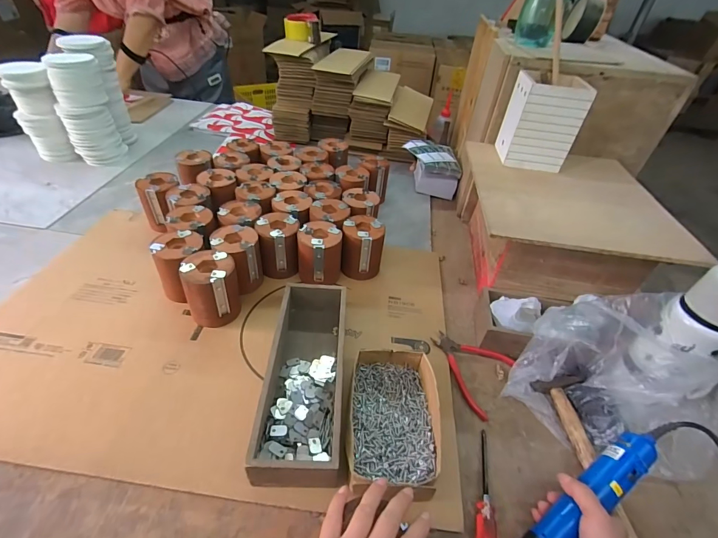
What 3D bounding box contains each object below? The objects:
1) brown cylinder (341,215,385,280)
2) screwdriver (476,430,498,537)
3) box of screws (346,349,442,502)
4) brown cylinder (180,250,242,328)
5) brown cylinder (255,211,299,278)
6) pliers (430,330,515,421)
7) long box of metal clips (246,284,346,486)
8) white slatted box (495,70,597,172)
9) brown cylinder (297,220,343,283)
[{"bbox_3d":[0.007,-0.039,0.689,0.077,0.102,0.080,5,42,-1],"label":"brown cylinder"},{"bbox_3d":[0.154,0.265,0.440,0.026,0.020,0.138,9,42,5],"label":"screwdriver"},{"bbox_3d":[0.045,0.191,0.462,0.113,0.048,0.182,3,42,-2],"label":"box of screws"},{"bbox_3d":[-0.234,0.033,0.575,0.077,0.102,0.077,-9,43,-15],"label":"brown cylinder"},{"bbox_3d":[-0.151,-0.045,0.674,0.074,0.096,0.078,-3,42,-9],"label":"brown cylinder"},{"bbox_3d":[0.167,0.157,0.569,0.123,0.019,0.114,29,47,24],"label":"pliers"},{"bbox_3d":[-0.071,0.136,0.509,0.098,0.067,0.307,4,42,-1],"label":"long box of metal clips"},{"bbox_3d":[0.343,-0.276,0.677,0.116,0.142,0.108,12,42,7],"label":"white slatted box"},{"bbox_3d":[-0.072,-0.026,0.663,0.078,0.096,0.076,-1,42,-6],"label":"brown cylinder"}]

